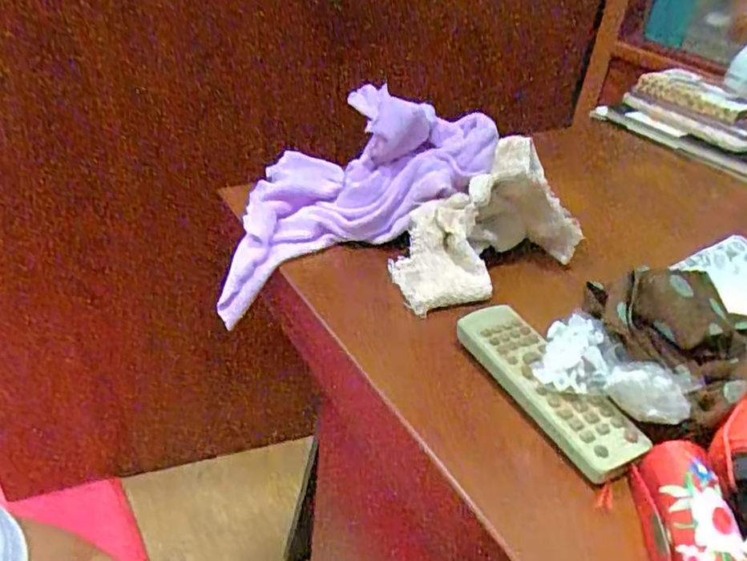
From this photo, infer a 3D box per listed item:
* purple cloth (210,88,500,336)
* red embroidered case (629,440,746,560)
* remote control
[{"bbox_3d":[-0.036,-0.089,0.480,0.234,0.087,0.141,-30,40,3],"label":"purple cloth"},{"bbox_3d":[0.136,0.112,0.268,0.031,0.030,0.089,7,35,1],"label":"red embroidered case"},{"bbox_3d":[0.093,0.054,0.344,0.039,0.013,0.119,-14,40,-26],"label":"remote control"}]

